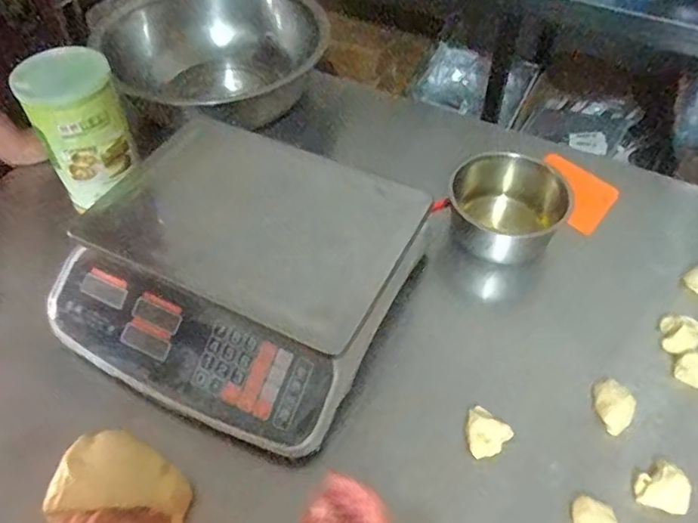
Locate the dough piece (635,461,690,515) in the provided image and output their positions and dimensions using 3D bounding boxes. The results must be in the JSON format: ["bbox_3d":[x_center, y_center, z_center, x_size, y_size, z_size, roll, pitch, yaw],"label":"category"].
[{"bbox_3d":[0.286,0.202,0.520,0.045,0.018,0.042,16,53,13],"label":"dough piece"}]

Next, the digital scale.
[{"bbox_3d":[-0.118,0.001,0.611,0.349,0.104,0.298,19,53,15],"label":"digital scale"}]

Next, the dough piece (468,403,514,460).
[{"bbox_3d":[0.130,0.167,0.555,0.042,0.021,0.038,35,59,25],"label":"dough piece"}]

